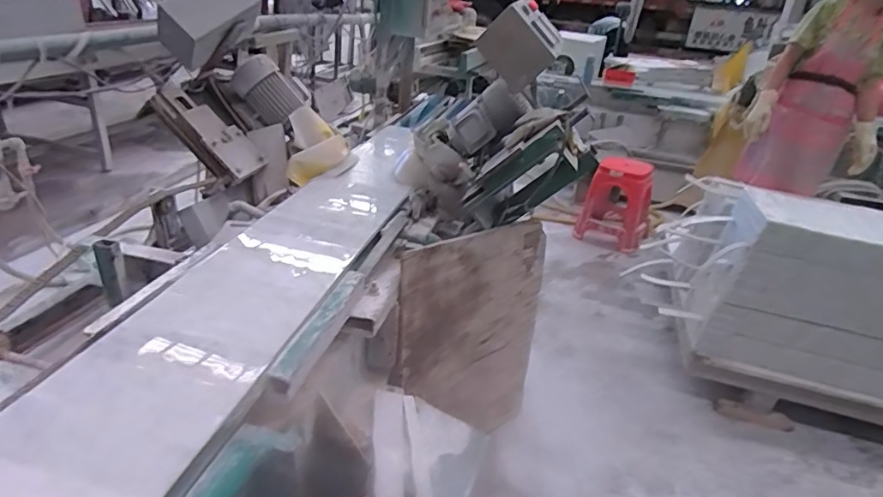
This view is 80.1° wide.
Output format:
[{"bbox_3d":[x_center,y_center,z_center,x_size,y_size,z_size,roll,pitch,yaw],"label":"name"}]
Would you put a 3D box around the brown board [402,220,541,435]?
[{"bbox_3d":[0.105,0.285,1.553,0.525,0.699,0.016,-16,28,-36],"label":"brown board"}]

